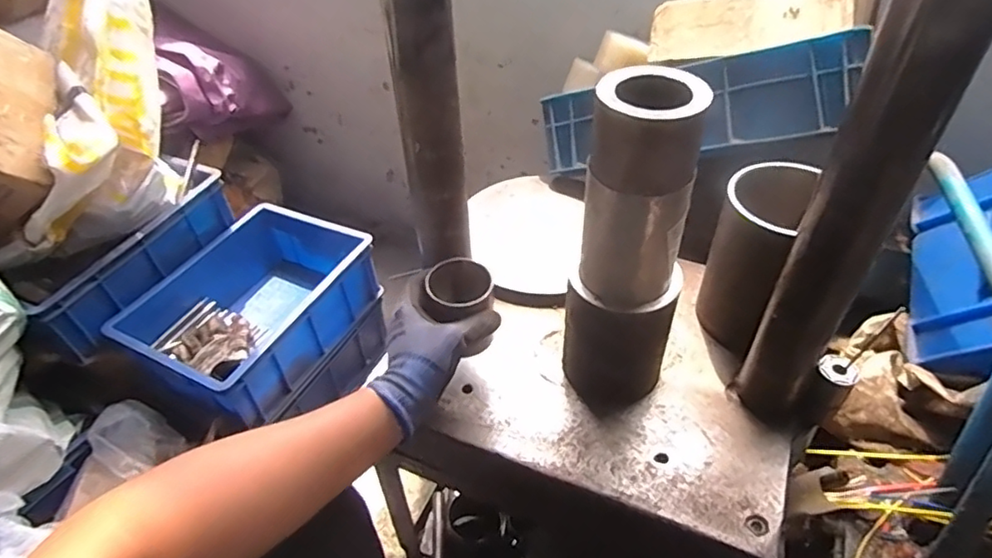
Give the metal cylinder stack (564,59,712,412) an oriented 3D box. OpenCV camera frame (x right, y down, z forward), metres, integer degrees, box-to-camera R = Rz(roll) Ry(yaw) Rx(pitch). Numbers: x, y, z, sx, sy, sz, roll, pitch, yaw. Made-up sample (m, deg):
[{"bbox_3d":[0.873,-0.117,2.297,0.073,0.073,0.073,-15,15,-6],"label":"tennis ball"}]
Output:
[{"bbox_3d":[0.130,-0.016,0.573,0.103,0.348,0.107,14,46,17],"label":"metal cylinder stack"}]

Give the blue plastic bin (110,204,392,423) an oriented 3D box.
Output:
[{"bbox_3d":[-0.439,0.061,1.125,0.289,0.184,0.412,20,47,22],"label":"blue plastic bin"}]

